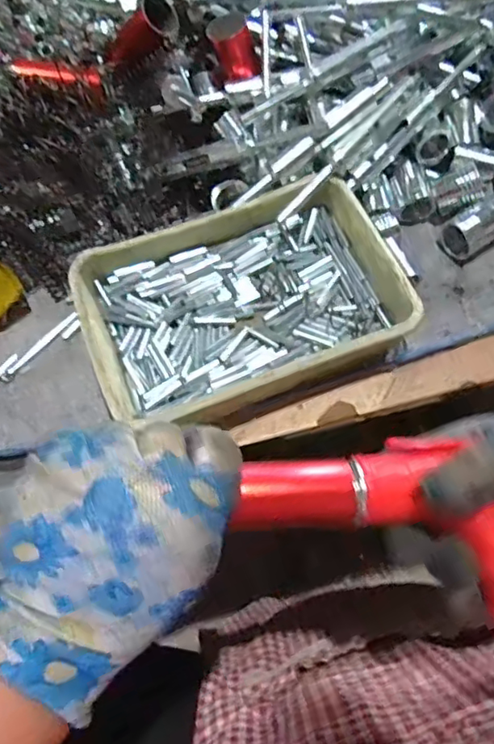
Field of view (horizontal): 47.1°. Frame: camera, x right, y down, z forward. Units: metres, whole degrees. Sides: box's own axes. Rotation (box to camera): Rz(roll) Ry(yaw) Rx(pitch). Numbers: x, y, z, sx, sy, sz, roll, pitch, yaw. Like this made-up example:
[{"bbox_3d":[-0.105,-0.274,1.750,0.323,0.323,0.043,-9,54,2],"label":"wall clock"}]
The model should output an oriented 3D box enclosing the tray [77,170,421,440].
[{"bbox_3d":[-0.005,-0.050,0.384,0.200,0.041,0.140,-18,69,-6],"label":"tray"}]

